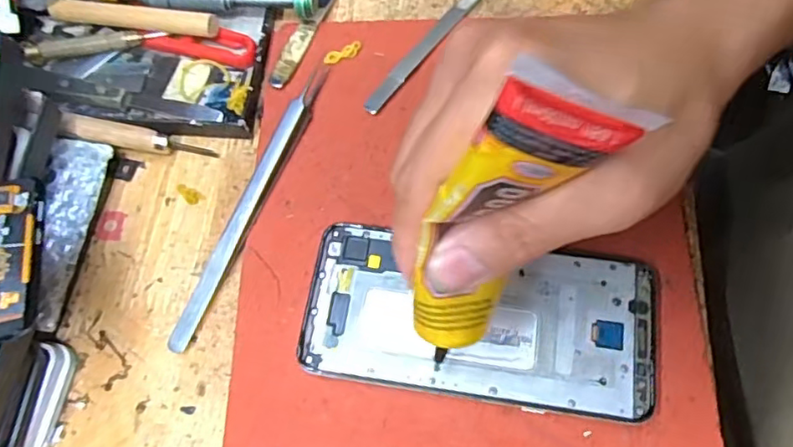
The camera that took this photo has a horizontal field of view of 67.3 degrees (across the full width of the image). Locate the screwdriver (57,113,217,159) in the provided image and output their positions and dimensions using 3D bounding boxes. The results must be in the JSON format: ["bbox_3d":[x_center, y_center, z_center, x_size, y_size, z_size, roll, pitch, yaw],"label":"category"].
[{"bbox_3d":[-0.129,-0.042,0.297,0.073,0.008,0.011,11,68,-12],"label":"screwdriver"}]

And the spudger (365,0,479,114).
[{"bbox_3d":[0.025,-0.105,0.322,0.008,0.007,0.128,35,73,14],"label":"spudger"}]

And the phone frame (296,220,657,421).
[{"bbox_3d":[0.035,0.041,0.260,0.147,0.010,0.068,9,69,5],"label":"phone frame"}]

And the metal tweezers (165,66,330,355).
[{"bbox_3d":[-0.068,-0.013,0.286,0.011,0.013,0.155,22,70,10],"label":"metal tweezers"}]

